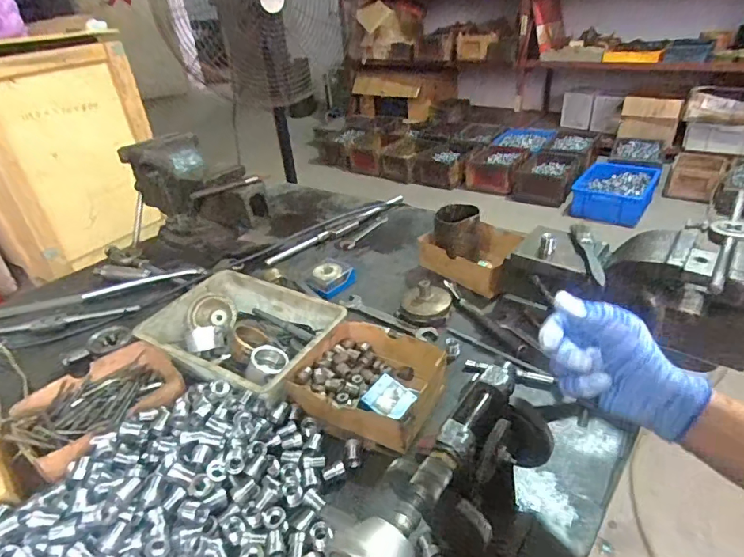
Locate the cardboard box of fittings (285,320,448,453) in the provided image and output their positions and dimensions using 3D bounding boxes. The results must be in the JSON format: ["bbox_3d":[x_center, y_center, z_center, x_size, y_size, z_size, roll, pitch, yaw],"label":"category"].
[{"bbox_3d":[0.000,0.120,0.589,0.174,0.048,0.167,11,37,25],"label":"cardboard box of fittings"}]

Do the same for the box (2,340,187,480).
[{"bbox_3d":[-0.328,0.155,0.574,0.141,0.048,0.182,21,42,35],"label":"box"}]

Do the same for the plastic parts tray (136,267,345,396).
[{"bbox_3d":[-0.183,0.075,0.650,0.251,0.059,0.170,14,38,28],"label":"plastic parts tray"}]

